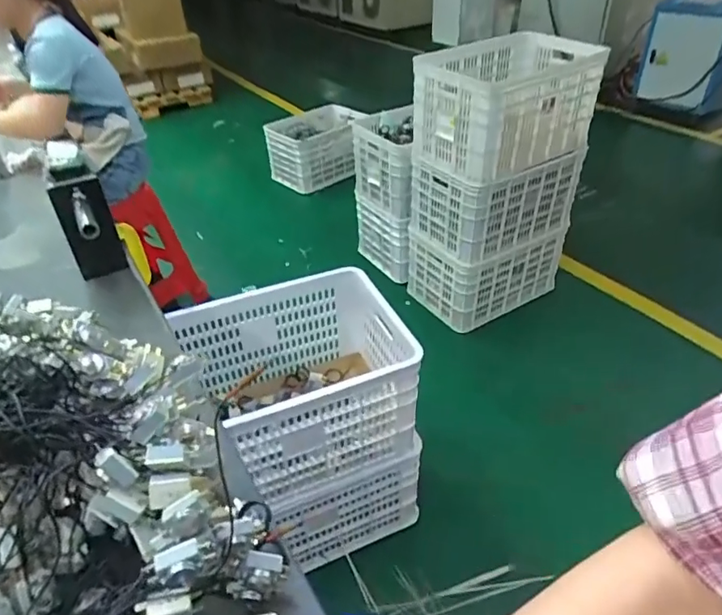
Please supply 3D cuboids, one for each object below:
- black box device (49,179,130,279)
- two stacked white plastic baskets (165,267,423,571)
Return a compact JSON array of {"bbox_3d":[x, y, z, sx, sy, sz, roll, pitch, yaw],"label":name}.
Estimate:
[{"bbox_3d":[-0.488,-0.127,0.967,0.086,0.177,0.131,-24,43,-24],"label":"black box device"},{"bbox_3d":[-0.133,0.273,1.239,0.452,0.540,0.373,-17,40,-17],"label":"two stacked white plastic baskets"}]

